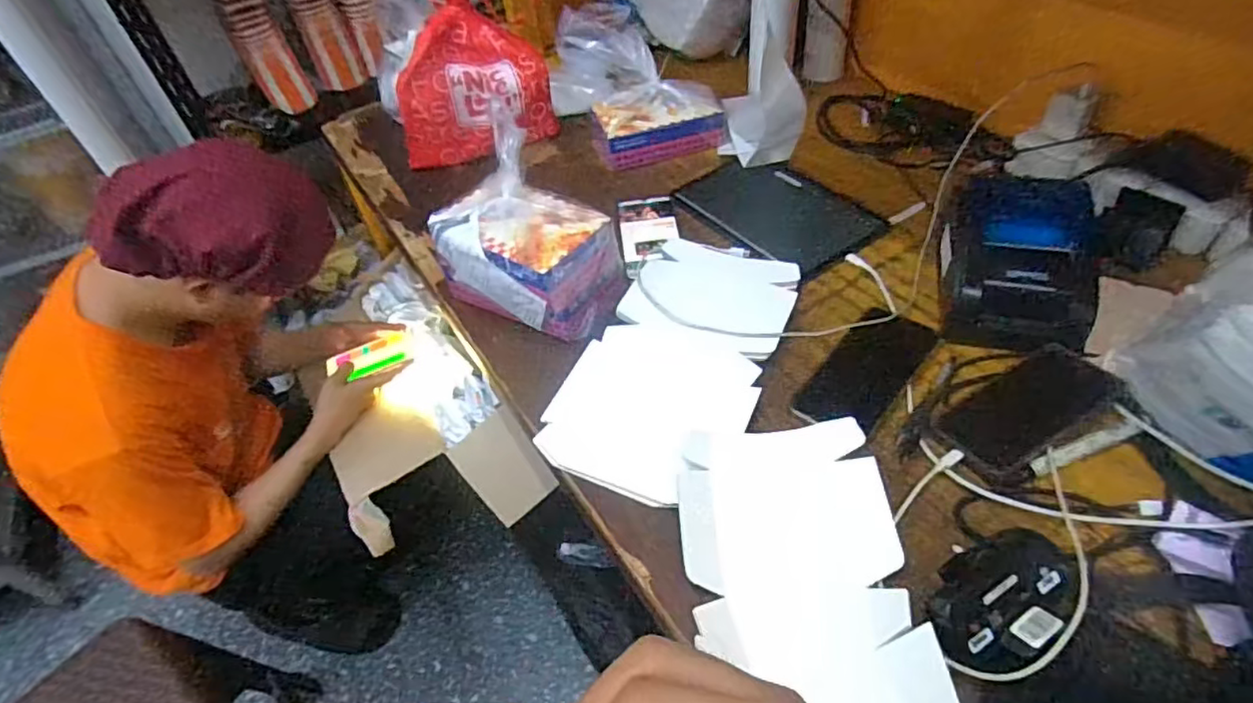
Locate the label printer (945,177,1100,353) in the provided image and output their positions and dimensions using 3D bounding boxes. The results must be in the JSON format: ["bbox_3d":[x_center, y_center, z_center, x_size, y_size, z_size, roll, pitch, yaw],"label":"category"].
[{"bbox_3d":[0.397,-0.092,0.640,0.130,0.093,0.157,7,49,13],"label":"label printer"}]

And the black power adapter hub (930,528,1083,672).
[{"bbox_3d":[0.273,0.183,0.465,0.115,0.034,0.077,-19,48,-10],"label":"black power adapter hub"}]

